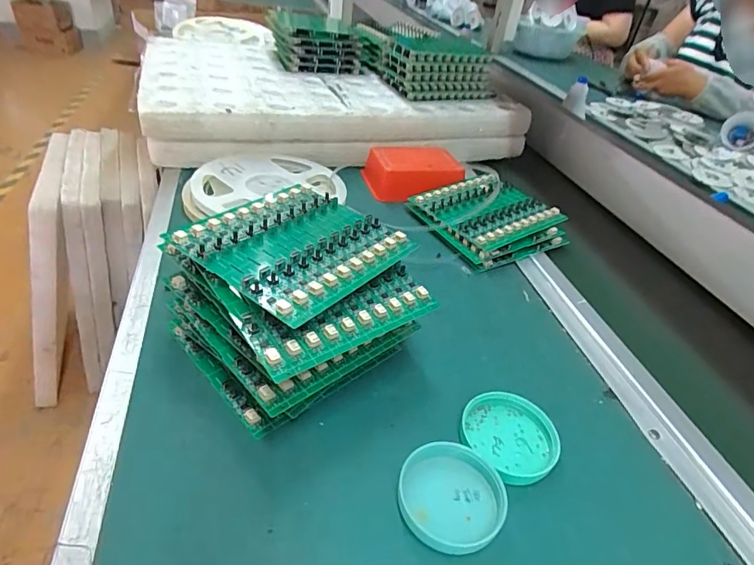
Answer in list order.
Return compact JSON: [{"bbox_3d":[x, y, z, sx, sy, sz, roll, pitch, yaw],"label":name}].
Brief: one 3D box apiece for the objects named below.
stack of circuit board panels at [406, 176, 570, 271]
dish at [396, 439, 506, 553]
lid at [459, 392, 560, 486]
[{"bbox_3d":[0.133,-0.079,0.556,0.157,0.034,0.145,-14,42,-26],"label":"stack of circuit board panels"},{"bbox_3d":[0.047,0.130,0.284,0.065,0.015,0.059,5,37,-3],"label":"dish"},{"bbox_3d":[0.097,0.107,0.330,0.070,0.013,0.066,5,37,-4],"label":"lid"}]

